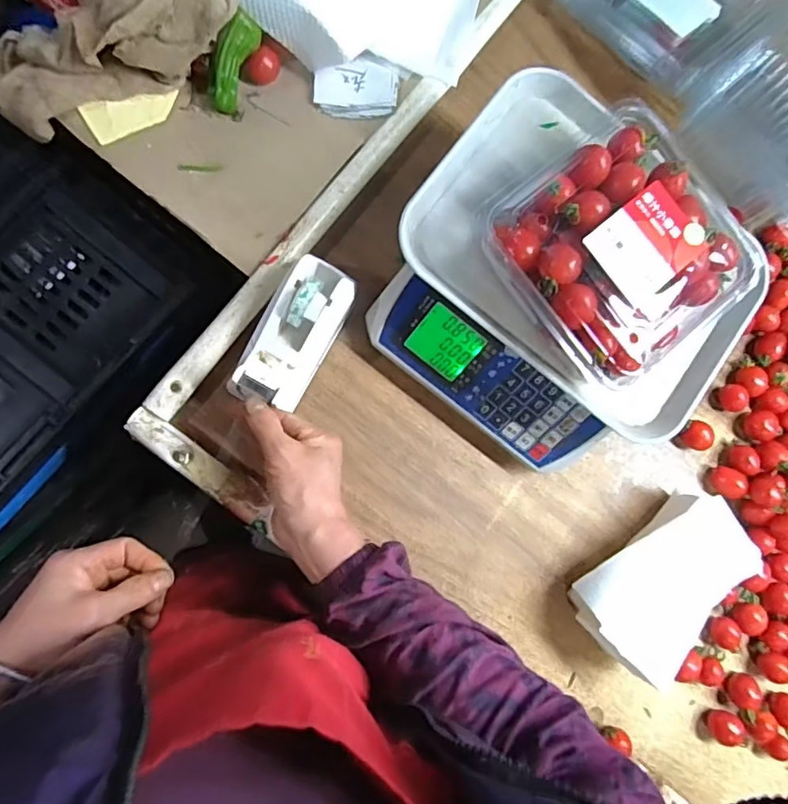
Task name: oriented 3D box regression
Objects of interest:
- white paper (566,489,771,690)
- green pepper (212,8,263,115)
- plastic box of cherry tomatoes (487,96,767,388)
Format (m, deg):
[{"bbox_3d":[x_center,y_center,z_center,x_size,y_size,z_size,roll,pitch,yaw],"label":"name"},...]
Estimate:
[{"bbox_3d":[0.252,0.165,0.516,0.176,0.070,0.103,-37,92,-10],"label":"white paper"},{"bbox_3d":[-0.147,-0.306,0.498,0.030,0.020,0.080,23,112,-6],"label":"green pepper"},{"bbox_3d":[0.177,-0.119,0.419,0.181,0.062,0.166,-39,92,-10],"label":"plastic box of cherry tomatoes"}]

